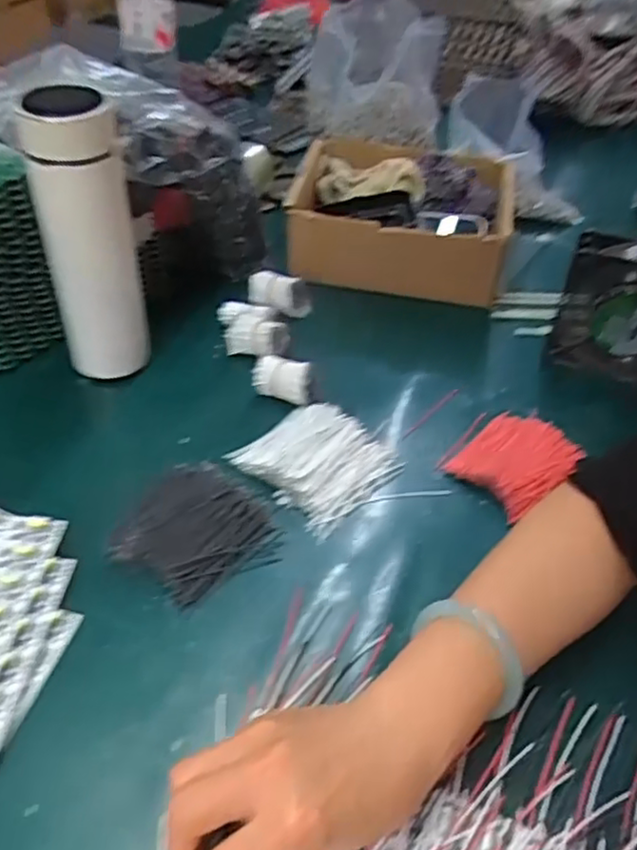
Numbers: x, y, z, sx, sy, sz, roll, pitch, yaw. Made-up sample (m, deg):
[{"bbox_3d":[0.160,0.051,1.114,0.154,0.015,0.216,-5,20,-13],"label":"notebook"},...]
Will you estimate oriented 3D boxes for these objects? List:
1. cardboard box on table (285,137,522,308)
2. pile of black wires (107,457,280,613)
[{"bbox_3d":[0.087,-0.226,0.722,0.217,0.091,0.172,9,44,6],"label":"cardboard box on table"},{"bbox_3d":[-0.081,0.071,0.475,0.095,0.014,0.098,27,49,22],"label":"pile of black wires"}]

